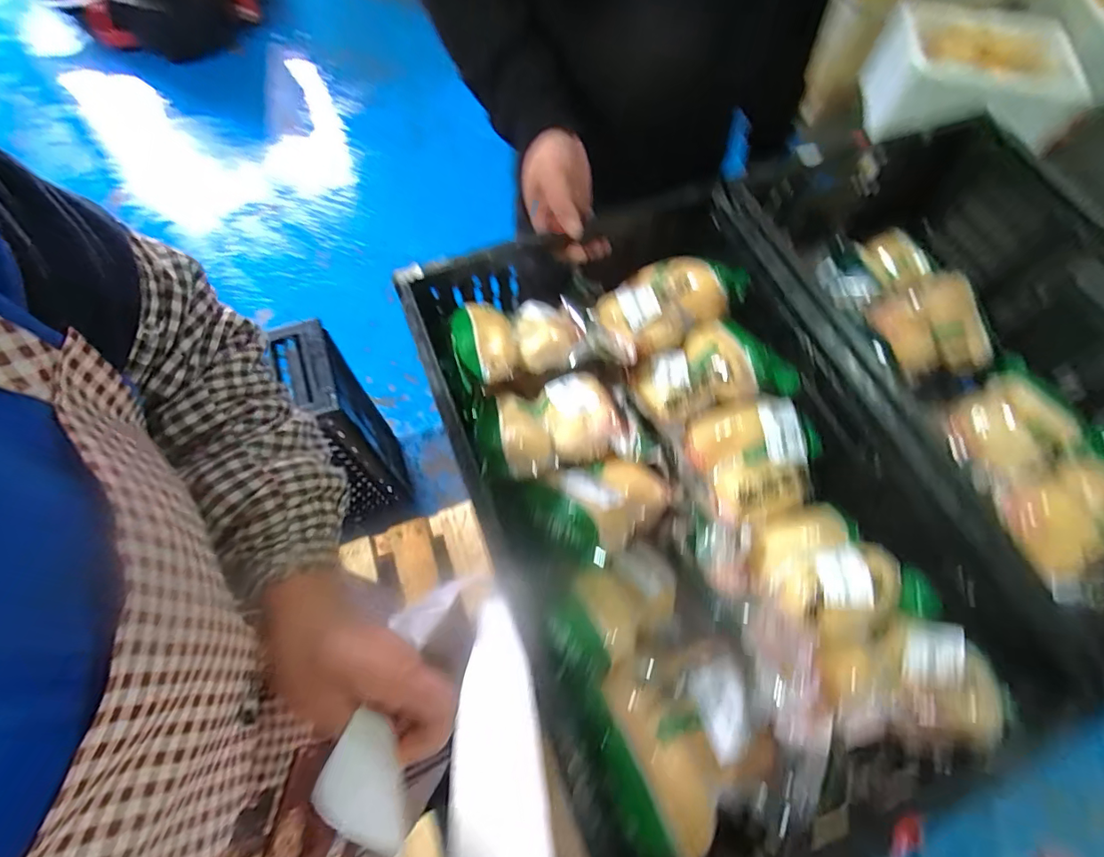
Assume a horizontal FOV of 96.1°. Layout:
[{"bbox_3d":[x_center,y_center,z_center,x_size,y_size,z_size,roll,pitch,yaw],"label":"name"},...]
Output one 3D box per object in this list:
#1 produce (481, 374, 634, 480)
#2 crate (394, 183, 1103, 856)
[{"bbox_3d":[0.002,-0.010,0.523,0.151,0.055,0.116,-10,66,-5],"label":"produce"},{"bbox_3d":[0.132,0.036,0.496,0.399,0.111,0.594,-19,67,-9],"label":"crate"}]

